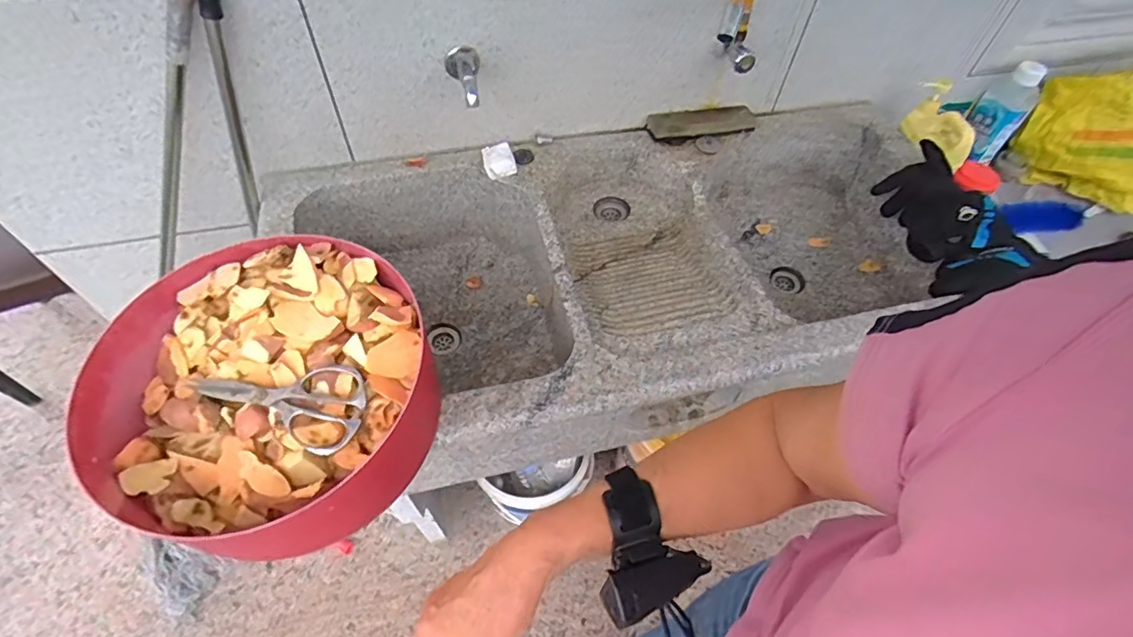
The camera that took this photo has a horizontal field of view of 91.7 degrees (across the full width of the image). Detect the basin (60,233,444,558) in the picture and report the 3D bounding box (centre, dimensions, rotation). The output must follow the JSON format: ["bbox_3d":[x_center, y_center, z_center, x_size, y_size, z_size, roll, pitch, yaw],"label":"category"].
[{"bbox_3d":[-0.334,0.078,0.636,0.341,0.123,0.339,2,54,-2],"label":"basin"}]

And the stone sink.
[{"bbox_3d":[0.132,-0.074,0.992,1.126,0.252,0.551,-10,56,-10],"label":"stone sink"}]

